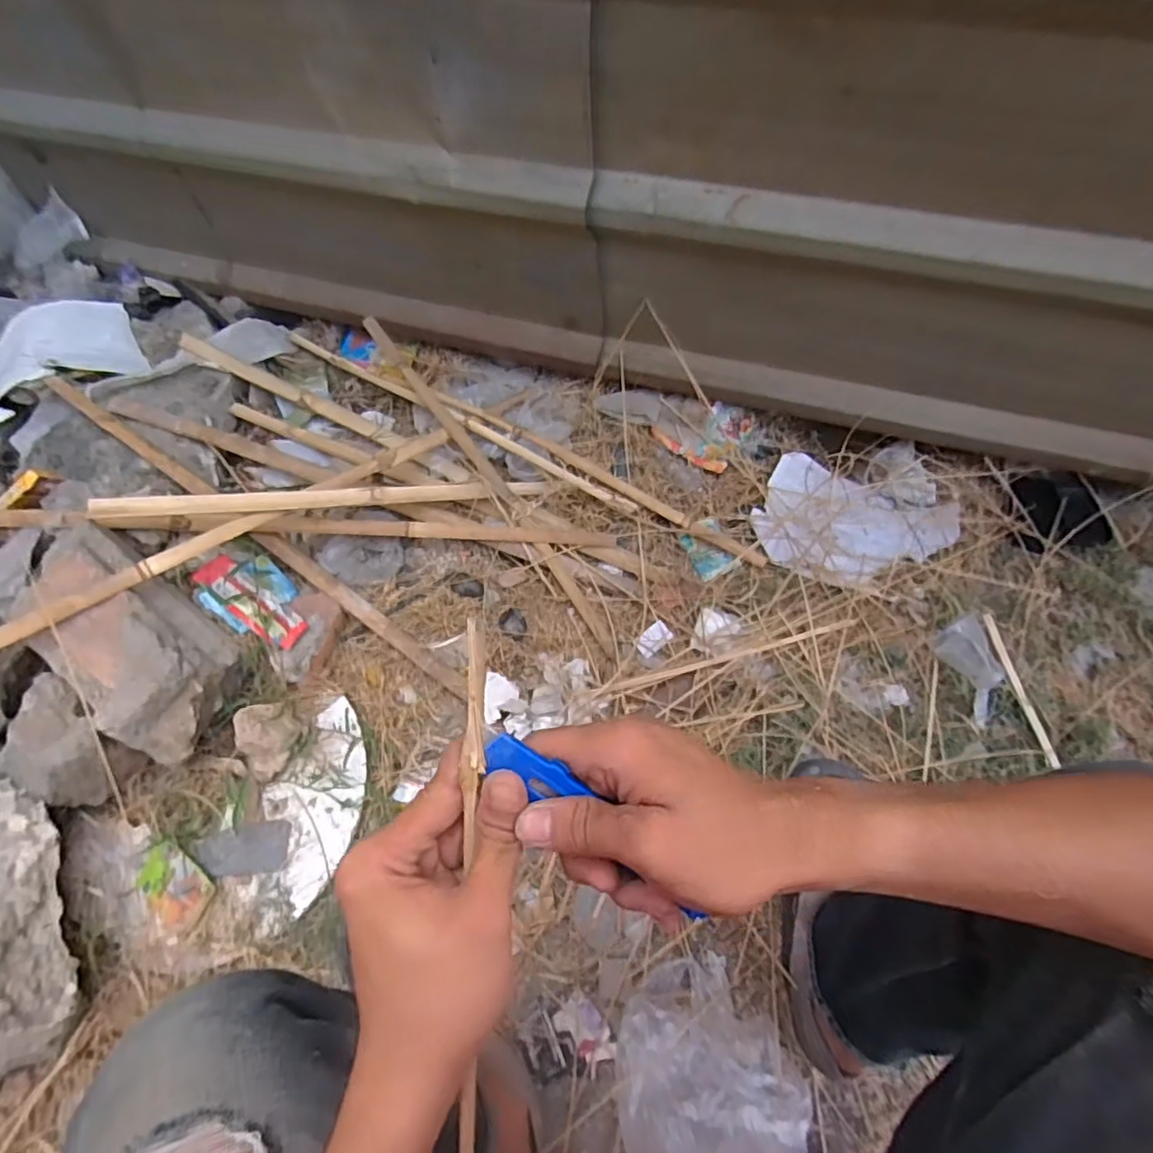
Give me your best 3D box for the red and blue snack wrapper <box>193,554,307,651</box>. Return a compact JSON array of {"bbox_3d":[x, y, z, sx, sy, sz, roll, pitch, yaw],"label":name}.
[{"bbox_3d":[-0.466,0.035,0.903,0.207,0.036,0.104,32,69,17],"label":"red and blue snack wrapper"}]

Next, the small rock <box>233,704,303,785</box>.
[{"bbox_3d":[-0.407,0.214,0.812,0.072,0.035,0.096,-16,64,-5],"label":"small rock"}]

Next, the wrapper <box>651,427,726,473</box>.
[{"bbox_3d":[0.183,-0.208,1.016,0.139,0.014,0.024,32,69,17],"label":"wrapper"}]

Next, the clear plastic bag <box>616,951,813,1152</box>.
[{"bbox_3d":[0.133,0.529,0.626,0.184,0.083,0.224,-21,64,-8],"label":"clear plastic bag"}]

